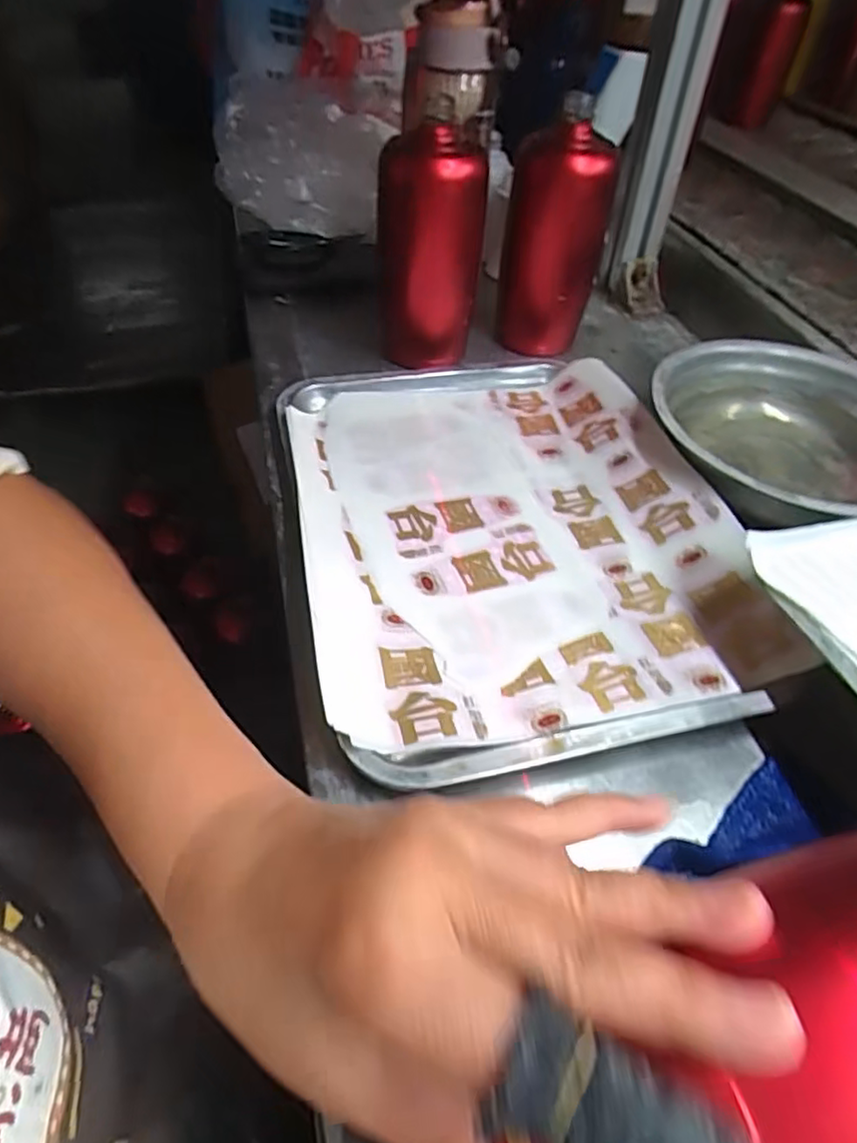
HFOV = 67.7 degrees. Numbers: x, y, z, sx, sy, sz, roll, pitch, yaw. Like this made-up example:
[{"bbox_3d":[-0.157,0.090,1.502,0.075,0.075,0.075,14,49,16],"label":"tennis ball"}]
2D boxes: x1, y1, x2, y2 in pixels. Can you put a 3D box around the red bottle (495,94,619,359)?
[{"bbox_3d":[0.109,-0.293,0.558,0.081,0.170,0.074,8,48,3],"label":"red bottle"}]

